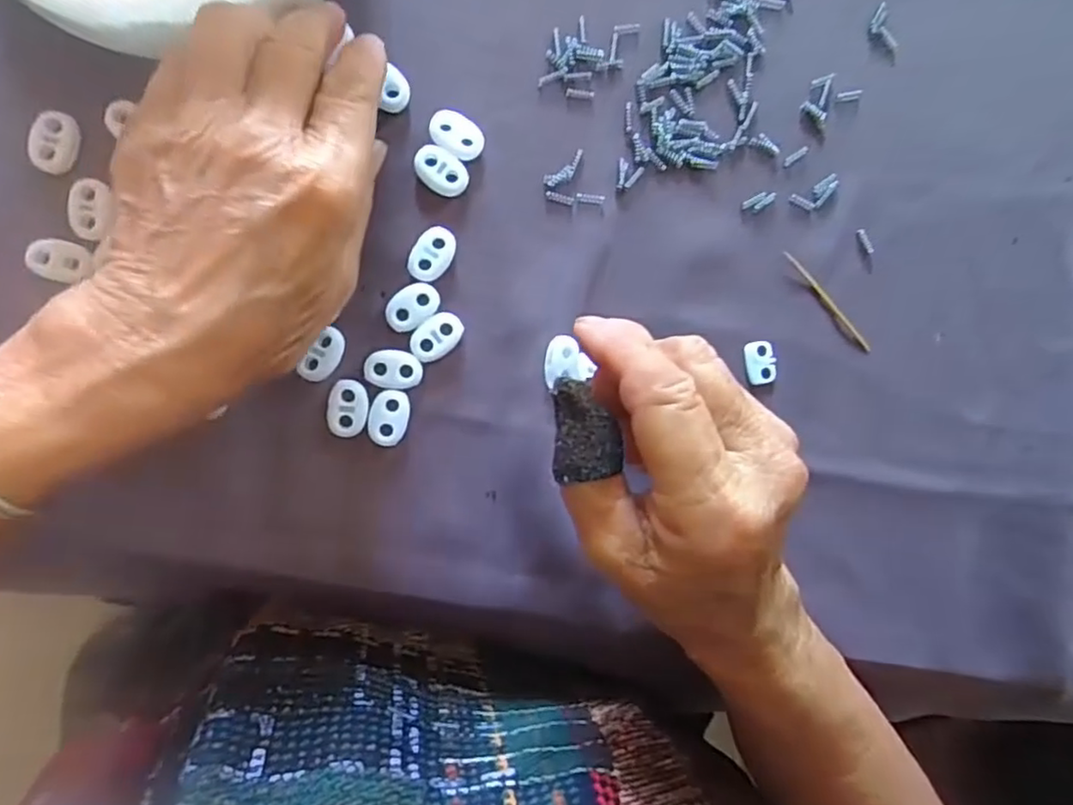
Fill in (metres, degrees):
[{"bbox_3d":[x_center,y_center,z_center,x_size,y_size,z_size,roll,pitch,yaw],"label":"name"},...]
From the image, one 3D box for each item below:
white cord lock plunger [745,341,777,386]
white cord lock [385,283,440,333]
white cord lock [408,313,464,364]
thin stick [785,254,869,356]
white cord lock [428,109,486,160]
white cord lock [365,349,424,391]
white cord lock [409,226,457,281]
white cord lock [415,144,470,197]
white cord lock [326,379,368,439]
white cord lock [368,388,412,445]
[{"bbox_3d":[0.098,-0.017,0.282,0.013,0.004,0.019,-9,94,-9],"label":"white cord lock plunger"},{"bbox_3d":[-0.050,-0.039,0.260,0.023,0.004,0.015,-43,98,-5],"label":"white cord lock"},{"bbox_3d":[-0.040,-0.026,0.260,0.023,0.004,0.015,-38,97,-6],"label":"white cord lock"},{"bbox_3d":[0.129,-0.044,0.283,0.004,0.004,0.059,-43,98,-5],"label":"thin stick"},{"bbox_3d":[-0.032,-0.109,0.261,0.023,0.005,0.016,30,88,-9],"label":"white cord lock"},{"bbox_3d":[-0.057,-0.013,0.258,0.022,0.004,0.015,7,91,-9],"label":"white cord lock"},{"bbox_3d":[-0.042,-0.060,0.261,0.015,0.005,0.023,29,88,-9],"label":"white cord lock"},{"bbox_3d":[-0.038,-0.093,0.260,0.023,0.006,0.016,31,87,-9],"label":"white cord lock"},{"bbox_3d":[-0.075,0.002,0.255,0.015,0.004,0.022,7,91,-9],"label":"white cord lock"},{"bbox_3d":[-0.059,0.006,0.258,0.015,0.004,0.022,15,90,-9],"label":"white cord lock"}]

